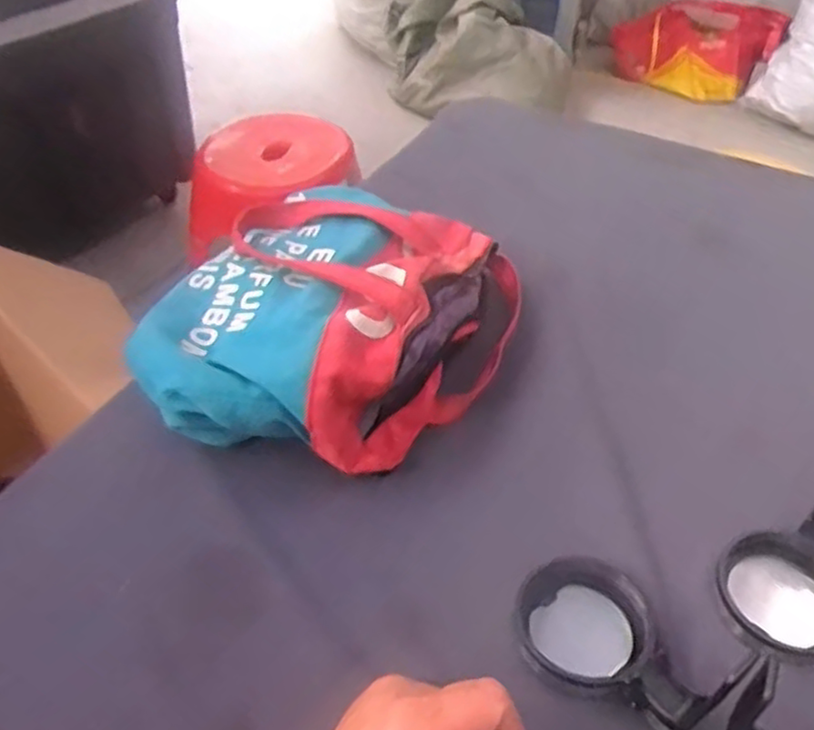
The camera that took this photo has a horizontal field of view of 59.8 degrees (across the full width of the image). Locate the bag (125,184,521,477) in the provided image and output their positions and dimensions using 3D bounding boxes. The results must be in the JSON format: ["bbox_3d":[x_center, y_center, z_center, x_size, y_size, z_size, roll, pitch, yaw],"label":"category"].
[{"bbox_3d":[-0.049,-0.033,0.507,0.247,0.083,0.222,9,45,5],"label":"bag"}]

